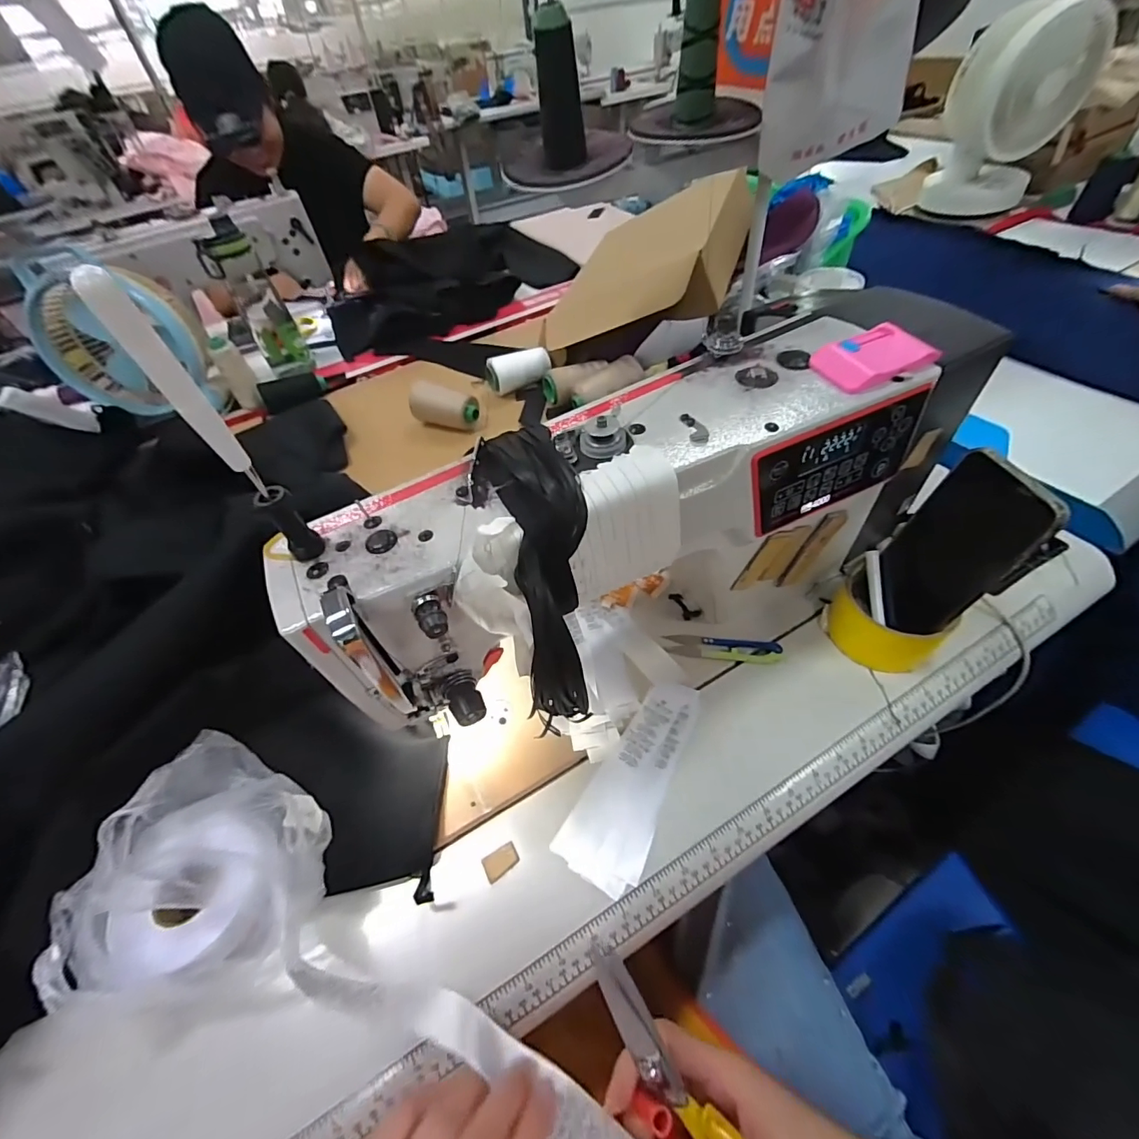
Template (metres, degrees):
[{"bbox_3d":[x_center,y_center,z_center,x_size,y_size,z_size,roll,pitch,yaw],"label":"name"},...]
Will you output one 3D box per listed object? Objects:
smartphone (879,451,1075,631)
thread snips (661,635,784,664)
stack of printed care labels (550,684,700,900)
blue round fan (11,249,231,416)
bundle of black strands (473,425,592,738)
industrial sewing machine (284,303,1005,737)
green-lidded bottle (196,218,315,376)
[{"bbox_3d":[0.290,-0.015,0.369,0.011,0.151,0.086,-3,51,-7],"label":"smartphone"},{"bbox_3d":[0.142,0.071,0.443,0.100,0.012,0.024,4,51,11],"label":"thread snips"},{"bbox_3d":[0.056,0.166,0.390,0.063,0.011,0.166,23,57,24],"label":"stack of printed care labels"},{"bbox_3d":[-0.719,-0.375,0.770,0.216,0.225,0.106,-12,50,-2],"label":"blue round fan"},{"bbox_3d":[-0.015,0.012,0.290,0.056,0.190,0.053,-8,10,-3],"label":"bundle of black strands"},{"bbox_3d":[0.050,-0.002,0.370,0.432,0.226,0.139,-22,51,-11],"label":"industrial sewing machine"},{"bbox_3d":[-0.538,-0.450,0.837,0.083,0.242,0.084,-30,53,-17],"label":"green-lidded bottle"}]

